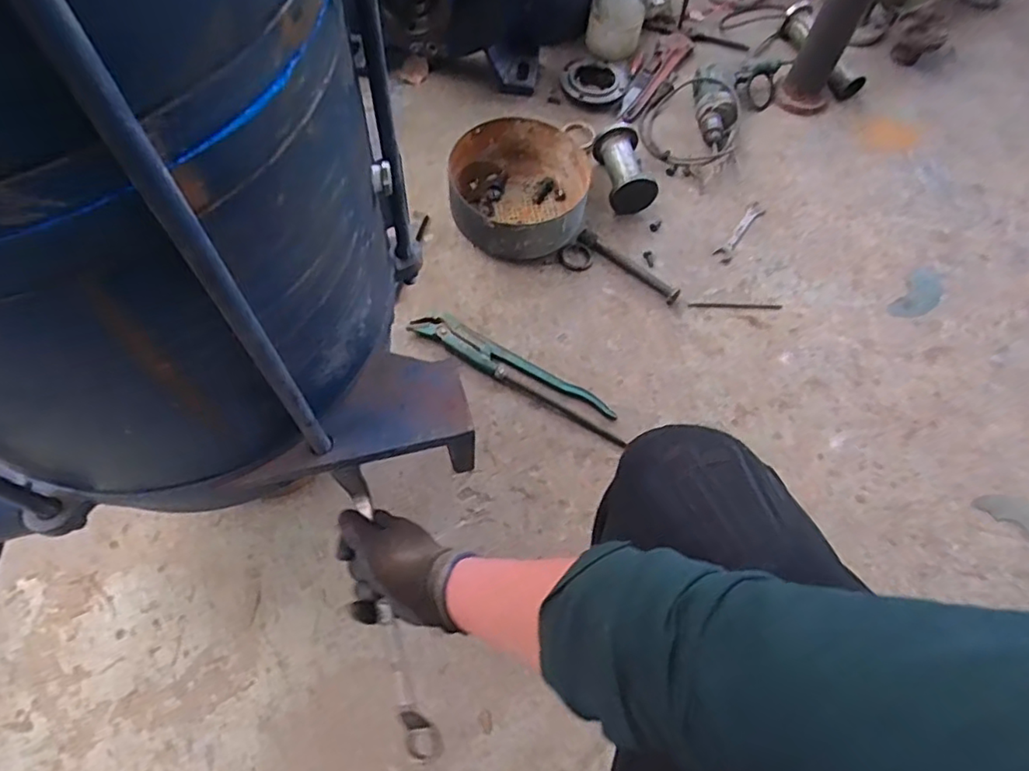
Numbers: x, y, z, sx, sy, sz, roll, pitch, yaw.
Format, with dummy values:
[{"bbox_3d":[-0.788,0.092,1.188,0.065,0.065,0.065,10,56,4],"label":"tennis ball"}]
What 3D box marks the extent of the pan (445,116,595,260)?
[{"bbox_3d":[0.007,-0.359,1.127,0.247,0.102,0.280,7,64,0],"label":"pan"}]

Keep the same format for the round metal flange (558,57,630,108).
[{"bbox_3d":[0.174,-0.664,1.321,0.149,0.033,0.149,1,64,-3],"label":"round metal flange"}]

